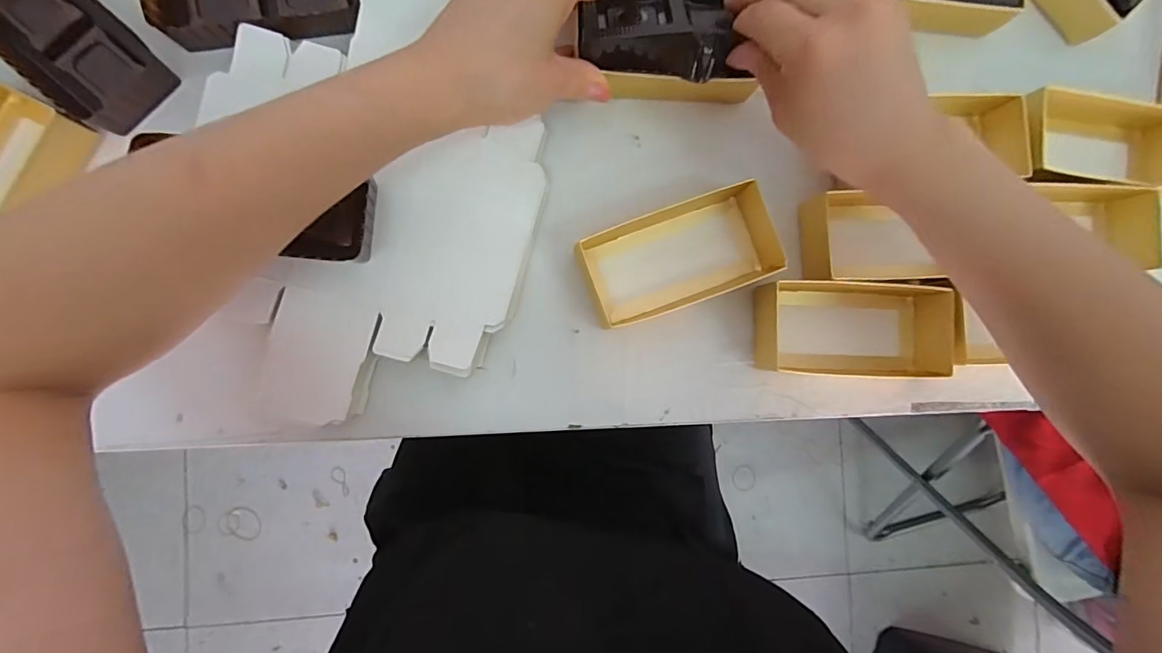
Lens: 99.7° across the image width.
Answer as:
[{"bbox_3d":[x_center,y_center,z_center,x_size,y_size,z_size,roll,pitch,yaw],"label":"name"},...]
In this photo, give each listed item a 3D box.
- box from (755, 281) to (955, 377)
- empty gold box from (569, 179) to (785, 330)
[{"bbox_3d":[0.171,0.000,0.315,0.118,0.034,0.060,3,88,-5],"label":"box"},{"bbox_3d":[0.060,-0.046,0.306,0.113,0.031,0.064,-21,90,-6],"label":"empty gold box"}]

